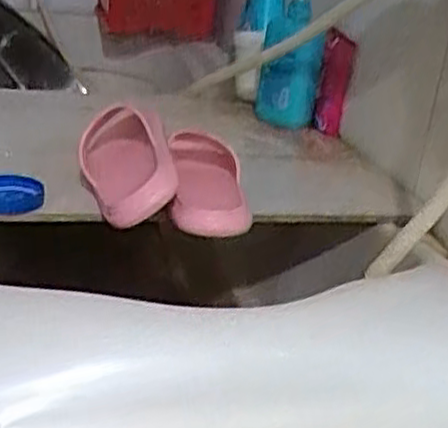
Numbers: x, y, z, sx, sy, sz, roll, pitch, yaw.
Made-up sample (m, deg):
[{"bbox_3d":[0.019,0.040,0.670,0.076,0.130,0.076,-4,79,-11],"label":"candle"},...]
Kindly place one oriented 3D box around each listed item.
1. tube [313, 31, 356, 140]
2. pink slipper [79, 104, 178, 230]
[{"bbox_3d":[0.157,-0.184,1.066,0.043,0.186,0.030,4,52,2],"label":"tube"},{"bbox_3d":[-0.108,-0.051,0.811,0.085,0.105,0.201,-1,27,-15],"label":"pink slipper"}]

